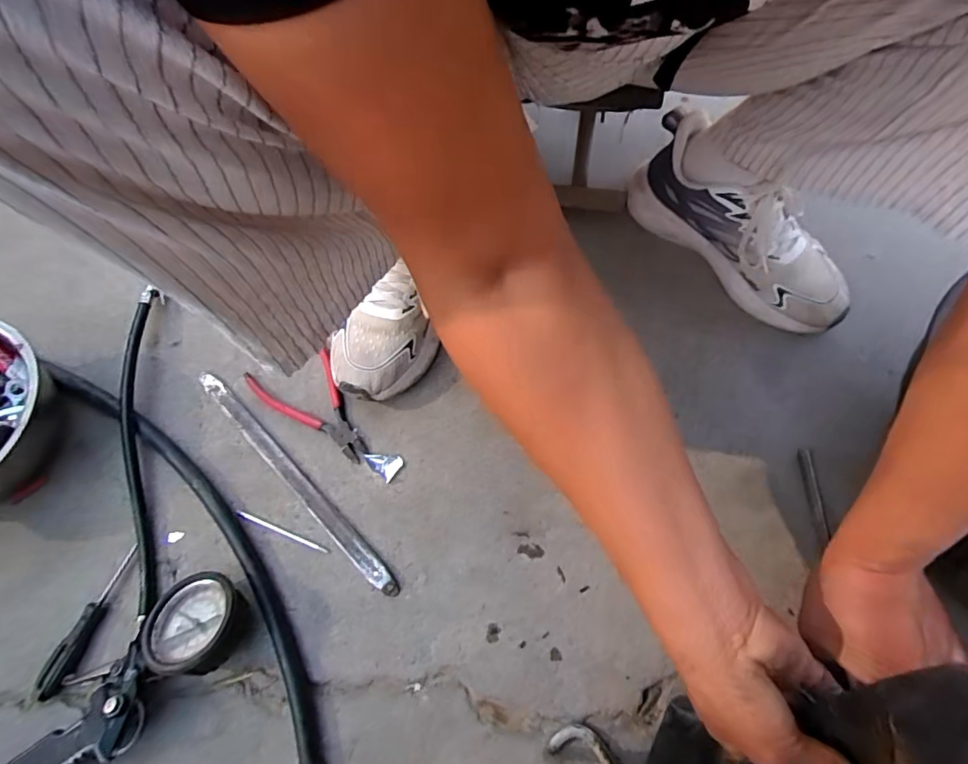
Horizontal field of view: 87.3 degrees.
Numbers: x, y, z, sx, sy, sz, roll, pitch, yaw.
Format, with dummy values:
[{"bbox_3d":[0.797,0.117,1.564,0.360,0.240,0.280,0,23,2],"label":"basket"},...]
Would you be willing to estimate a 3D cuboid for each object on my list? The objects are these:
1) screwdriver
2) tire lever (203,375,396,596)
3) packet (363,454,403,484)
[{"bbox_3d":[-0.333,0.200,0.429,0.017,0.017,0.119,13,69,5],"label":"screwdriver"},{"bbox_3d":[-0.181,0.091,0.483,0.285,0.008,0.019,43,74,14],"label":"tire lever"},{"bbox_3d":[-0.097,0.077,0.492,0.034,0.004,0.025,39,73,14],"label":"packet"}]

